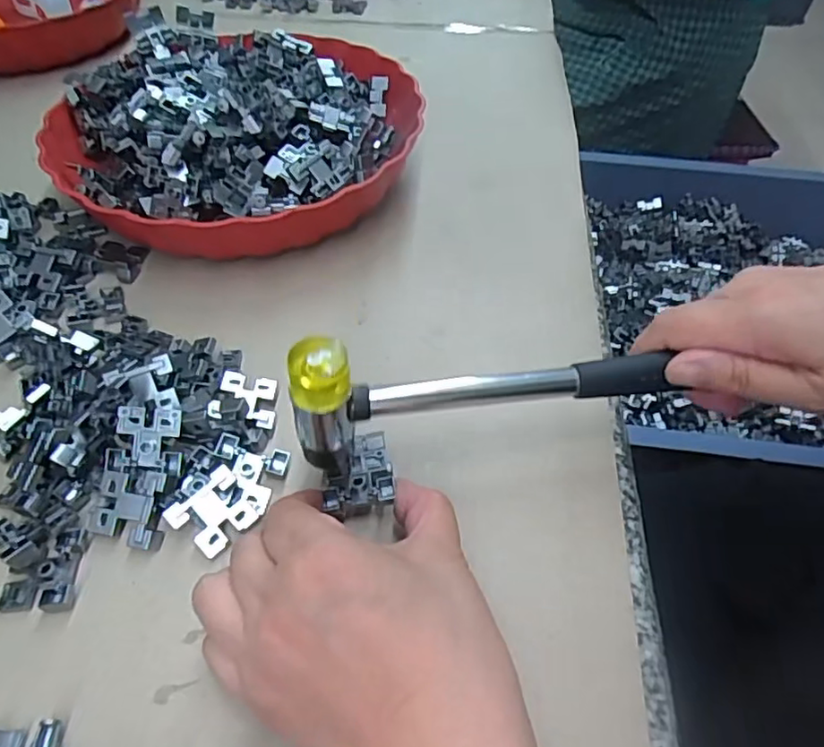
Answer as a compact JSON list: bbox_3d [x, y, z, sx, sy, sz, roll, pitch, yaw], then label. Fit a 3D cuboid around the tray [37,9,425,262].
[{"bbox_3d":[-0.119,-0.165,0.424,0.246,0.060,0.248,-2,50,-3],"label":"tray"}]

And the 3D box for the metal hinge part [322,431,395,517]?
[{"bbox_3d":[-0.024,0.044,0.270,0.029,0.007,0.040,-2,50,-3],"label":"metal hinge part"}]

